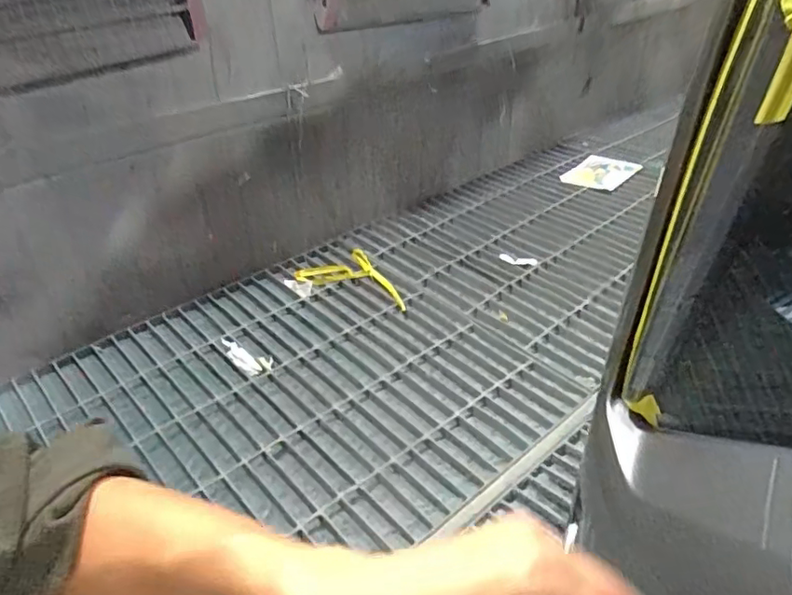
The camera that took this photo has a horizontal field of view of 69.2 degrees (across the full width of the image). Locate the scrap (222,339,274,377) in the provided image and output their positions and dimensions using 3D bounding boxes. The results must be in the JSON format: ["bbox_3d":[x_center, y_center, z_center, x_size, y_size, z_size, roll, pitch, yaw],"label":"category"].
[{"bbox_3d":[-0.361,0.139,1.362,0.168,0.018,0.060,23,42,34],"label":"scrap"}]

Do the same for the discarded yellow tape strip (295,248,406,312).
[{"bbox_3d":[-0.132,-0.036,1.571,0.209,0.033,0.291,-20,36,-22],"label":"discarded yellow tape strip"}]

